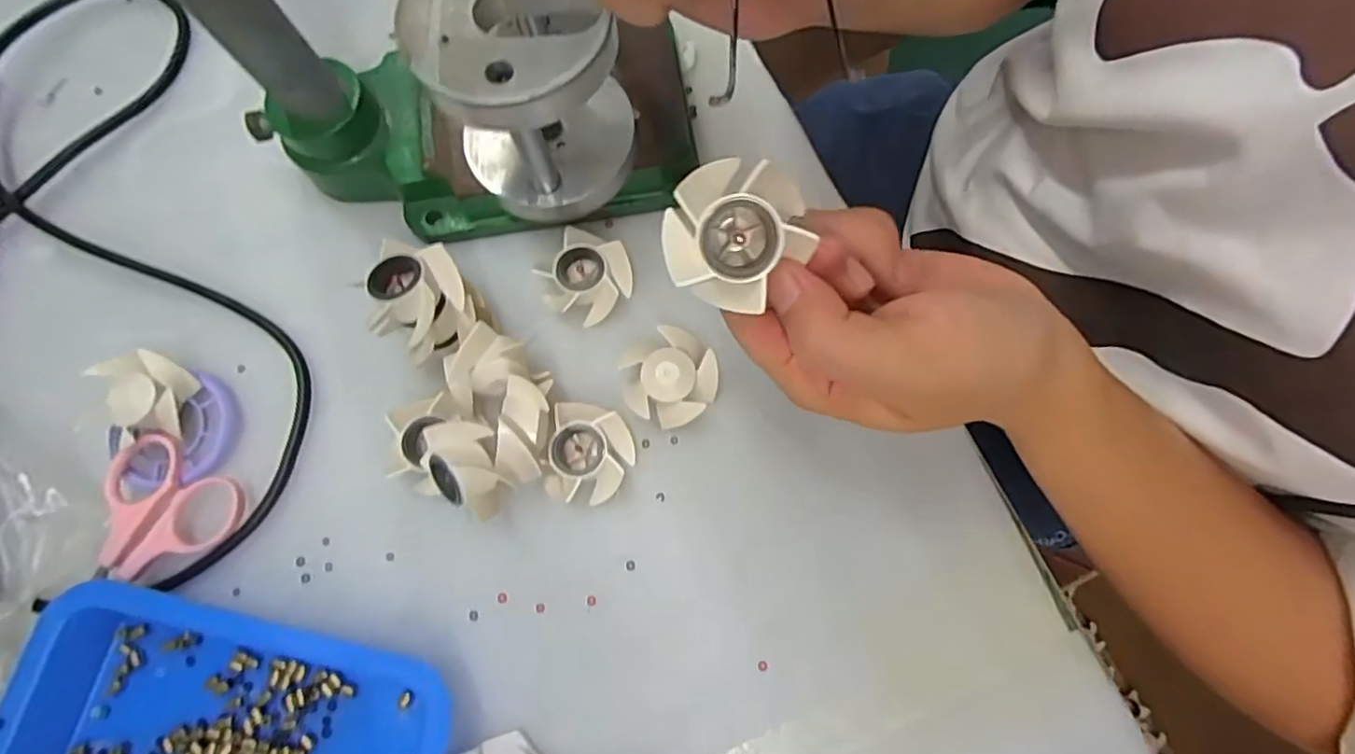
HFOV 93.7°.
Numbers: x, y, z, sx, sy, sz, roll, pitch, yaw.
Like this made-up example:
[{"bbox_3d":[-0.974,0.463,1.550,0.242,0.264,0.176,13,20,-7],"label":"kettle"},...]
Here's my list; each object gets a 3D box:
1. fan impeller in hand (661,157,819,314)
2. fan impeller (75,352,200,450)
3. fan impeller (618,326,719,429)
[{"bbox_3d":[0.016,-0.045,0.193,0.040,0.020,0.040,0,111,-1],"label":"fan impeller in hand"},{"bbox_3d":[-0.242,0.011,0.289,0.035,0.022,0.040,-6,74,-1],"label":"fan impeller"},{"bbox_3d":[-0.005,0.000,0.290,0.045,0.021,0.041,0,74,1],"label":"fan impeller"}]

